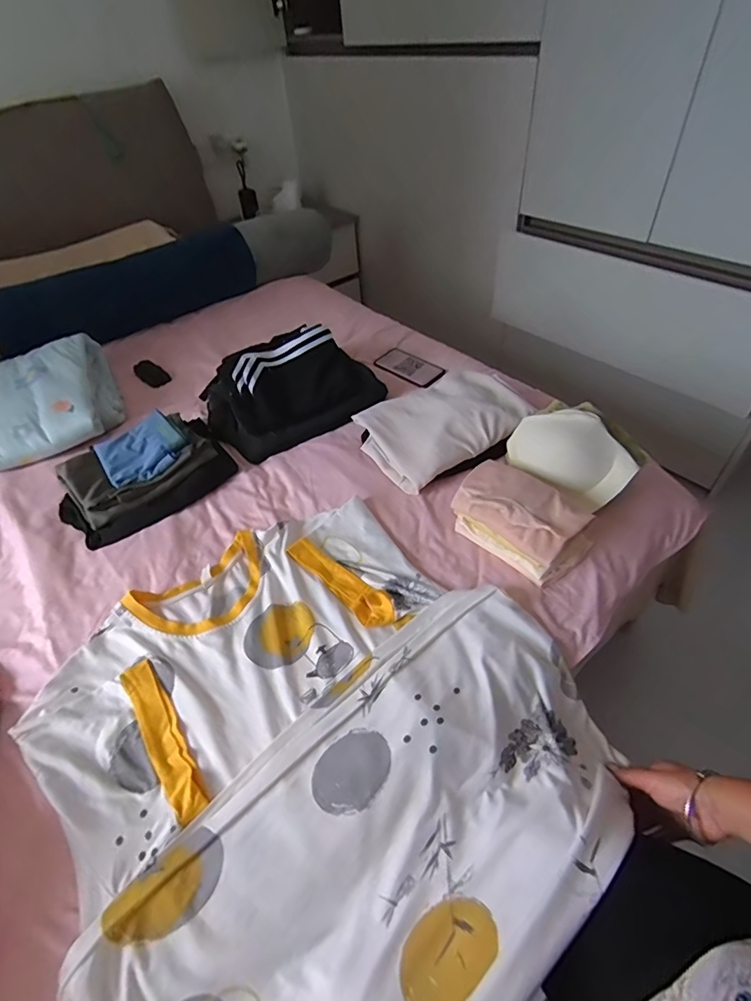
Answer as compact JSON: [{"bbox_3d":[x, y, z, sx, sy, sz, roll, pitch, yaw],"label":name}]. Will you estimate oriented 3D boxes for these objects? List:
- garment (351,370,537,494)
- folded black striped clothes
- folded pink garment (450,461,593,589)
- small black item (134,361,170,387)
[{"bbox_3d":[0.120,-0.149,0.902,0.290,0.068,0.218,-25,49,-18],"label":"garment"},{"bbox_3d":[-0.177,-0.240,0.980,0.342,0.119,0.246,-20,47,-13],"label":"folded black striped clothes"},{"bbox_3d":[0.213,0.024,0.727,0.110,0.077,0.200,-36,53,-26],"label":"folded pink garment"},{"bbox_3d":[-0.549,-0.311,1.178,0.055,0.010,0.132,-35,53,-25],"label":"small black item"}]

